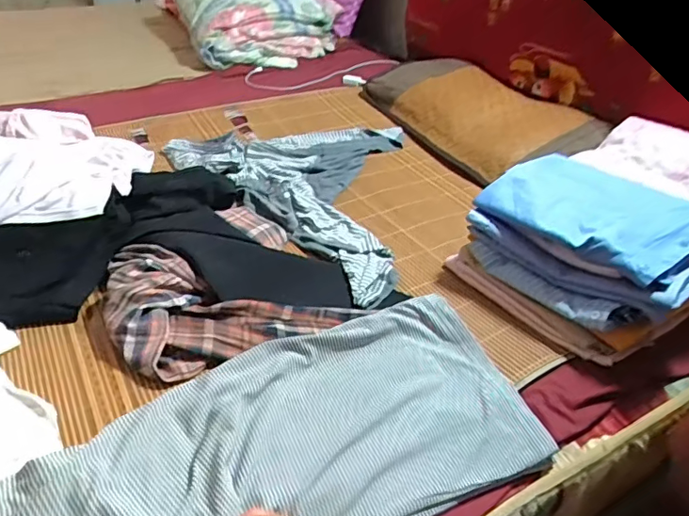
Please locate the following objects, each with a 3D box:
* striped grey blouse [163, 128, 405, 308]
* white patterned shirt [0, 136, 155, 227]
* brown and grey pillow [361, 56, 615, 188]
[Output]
[{"bbox_3d":[0.000,-0.173,1.060,0.467,0.043,0.599,-26,46,-35],"label":"striped grey blouse"},{"bbox_3d":[-0.456,-0.123,0.809,0.315,0.062,0.237,-22,44,-32],"label":"white patterned shirt"},{"bbox_3d":[0.308,-0.379,1.324,0.344,0.103,0.566,-15,40,-24],"label":"brown and grey pillow"}]

